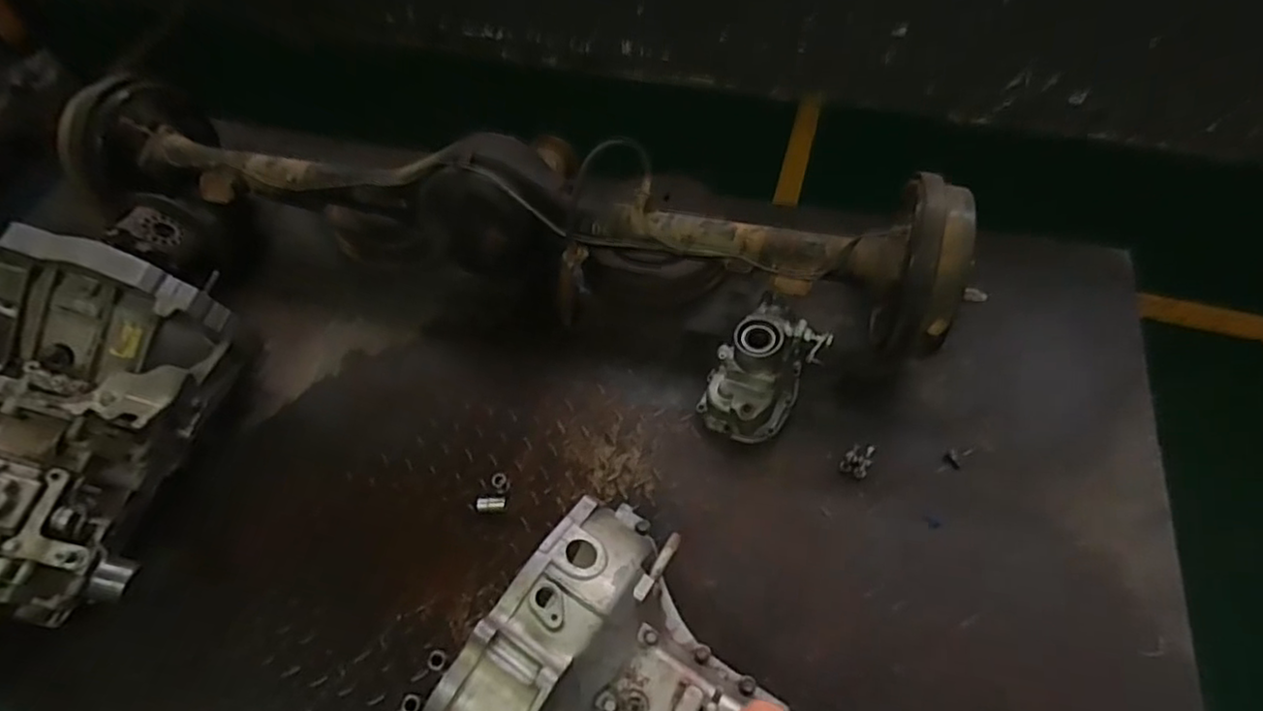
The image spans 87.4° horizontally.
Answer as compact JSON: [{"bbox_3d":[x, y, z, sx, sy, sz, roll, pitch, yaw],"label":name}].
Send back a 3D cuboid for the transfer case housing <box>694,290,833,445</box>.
[{"bbox_3d":[0.188,0.013,0.954,0.126,0.130,0.199,30,64,22],"label":"transfer case housing"}]

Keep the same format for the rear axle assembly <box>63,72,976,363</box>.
[{"bbox_3d":[-0.203,-0.239,1.066,1.340,0.255,0.315,8,57,10],"label":"rear axle assembly"}]

